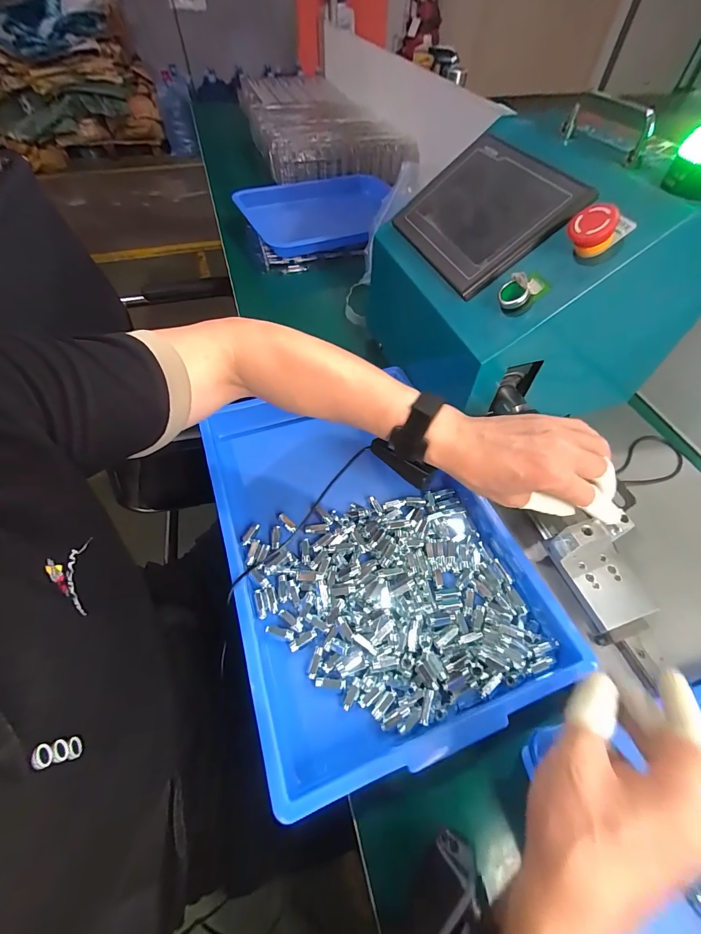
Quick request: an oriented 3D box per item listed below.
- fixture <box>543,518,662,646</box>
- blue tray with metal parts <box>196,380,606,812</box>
[{"bbox_3d":[0.240,0.101,0.347,0.066,0.057,0.098,-16,58,-11],"label":"fixture"},{"bbox_3d":[0.011,0.069,0.422,0.282,0.053,0.413,-16,57,-12],"label":"blue tray with metal parts"}]

